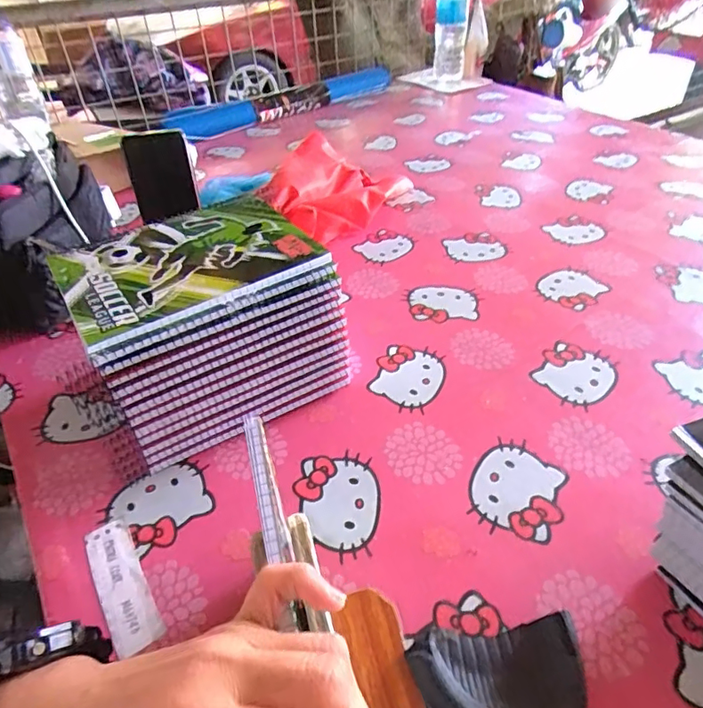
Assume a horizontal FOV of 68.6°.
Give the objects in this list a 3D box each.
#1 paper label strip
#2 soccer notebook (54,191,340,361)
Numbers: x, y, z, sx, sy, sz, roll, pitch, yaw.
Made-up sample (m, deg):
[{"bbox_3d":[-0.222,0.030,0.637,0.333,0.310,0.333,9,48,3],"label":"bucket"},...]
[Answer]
[{"bbox_3d":[-0.172,0.168,0.382,0.034,0.004,0.095,-29,53,-18],"label":"paper label strip"},{"bbox_3d":[-0.137,-0.079,0.433,0.196,0.011,0.147,-26,47,-24],"label":"soccer notebook"}]

